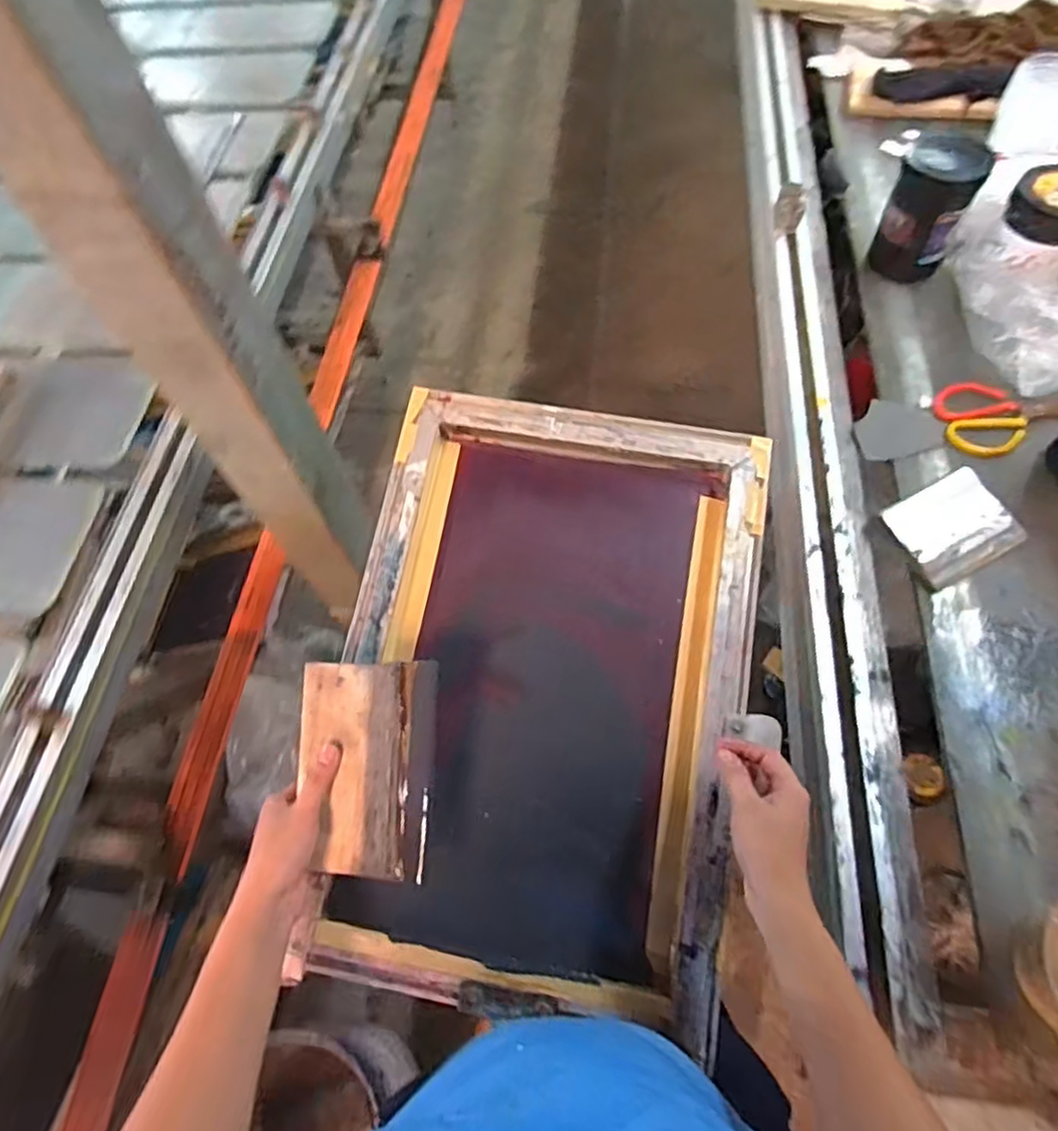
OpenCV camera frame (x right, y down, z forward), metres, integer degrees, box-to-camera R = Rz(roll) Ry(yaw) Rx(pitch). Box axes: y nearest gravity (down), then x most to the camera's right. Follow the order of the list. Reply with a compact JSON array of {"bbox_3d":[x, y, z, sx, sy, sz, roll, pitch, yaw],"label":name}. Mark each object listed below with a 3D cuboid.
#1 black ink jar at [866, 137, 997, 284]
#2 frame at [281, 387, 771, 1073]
[{"bbox_3d":[0.552,-0.490,0.960,0.103,0.161,0.098,26,66,16],"label":"black ink jar"},{"bbox_3d":[0.013,0.107,0.679,0.385,0.045,0.574,9,74,5],"label":"frame"}]

